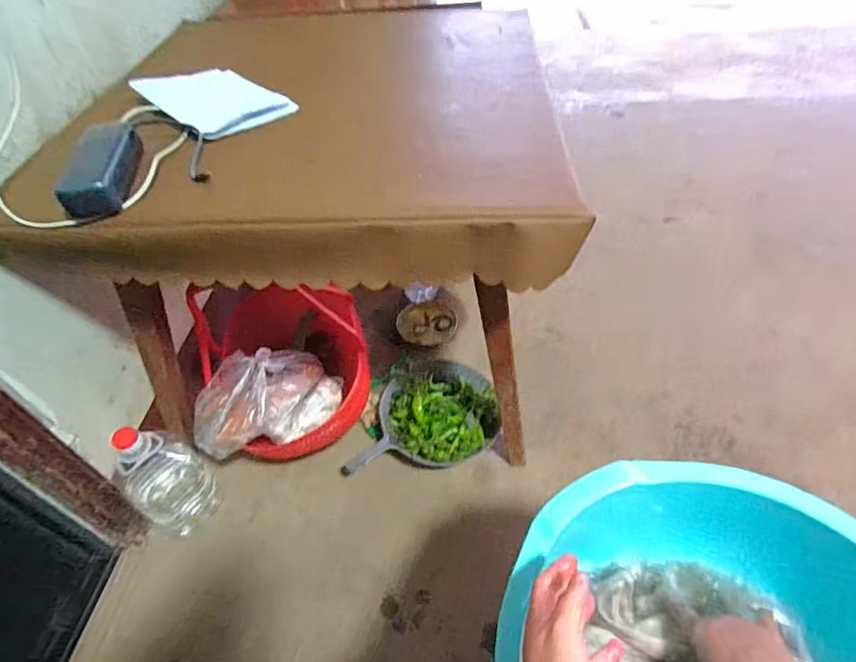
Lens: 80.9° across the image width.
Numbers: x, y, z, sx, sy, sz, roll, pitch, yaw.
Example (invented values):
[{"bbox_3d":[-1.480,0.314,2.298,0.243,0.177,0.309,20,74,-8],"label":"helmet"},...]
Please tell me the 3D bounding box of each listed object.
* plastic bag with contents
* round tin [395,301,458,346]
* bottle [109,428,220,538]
[{"bbox_3d":[-0.302,0.124,0.941,0.269,0.141,0.133,-23,49,-15],"label":"plastic bag with contents"},{"bbox_3d":[-0.001,-0.024,1.240,0.143,0.020,0.135,-3,47,3],"label":"round tin"},{"bbox_3d":[-0.451,0.238,0.847,0.098,0.241,0.121,23,54,25],"label":"bottle"}]

